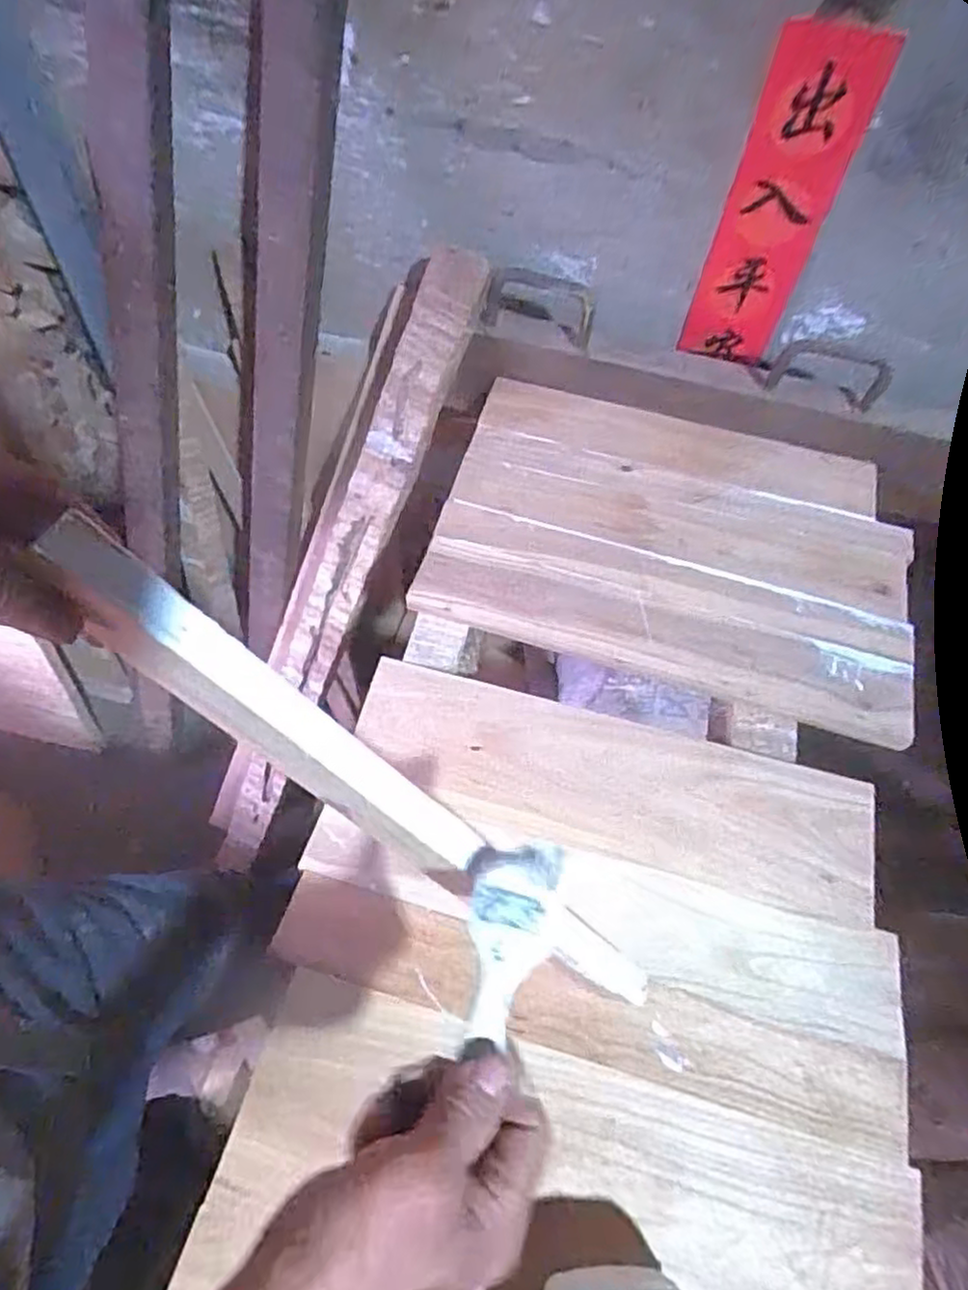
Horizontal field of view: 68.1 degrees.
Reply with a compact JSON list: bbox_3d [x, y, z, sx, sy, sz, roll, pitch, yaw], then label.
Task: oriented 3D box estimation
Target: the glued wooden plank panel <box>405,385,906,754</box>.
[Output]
[{"bbox_3d":[0.200,-0.116,0.754,0.471,0.024,0.342,18,63,5],"label":"glued wooden plank panel"}]

